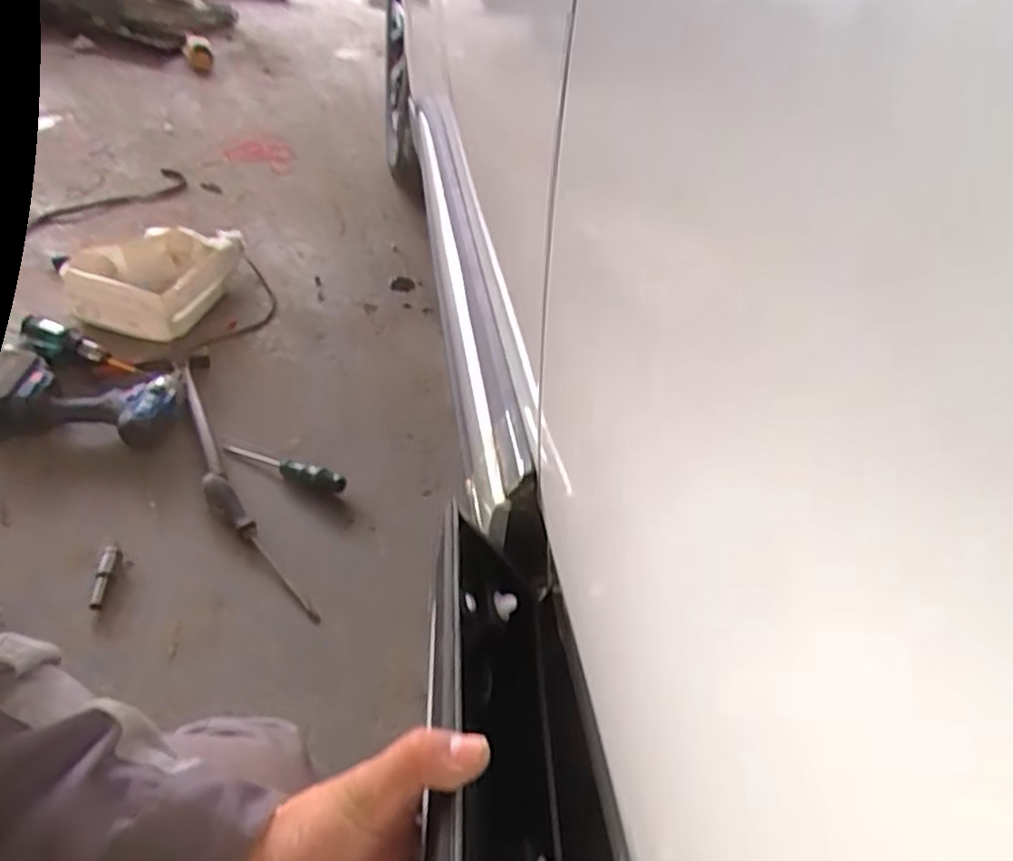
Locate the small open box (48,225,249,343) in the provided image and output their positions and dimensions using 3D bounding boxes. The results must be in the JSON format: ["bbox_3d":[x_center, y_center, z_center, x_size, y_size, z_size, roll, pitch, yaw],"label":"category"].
[{"bbox_3d":[-0.638,-0.267,1.237,0.291,0.103,0.271,-1,42,-8],"label":"small open box"}]

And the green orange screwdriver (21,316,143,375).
[{"bbox_3d":[-0.659,-0.129,1.096,0.190,0.029,0.036,23,42,-3],"label":"green orange screwdriver"}]

